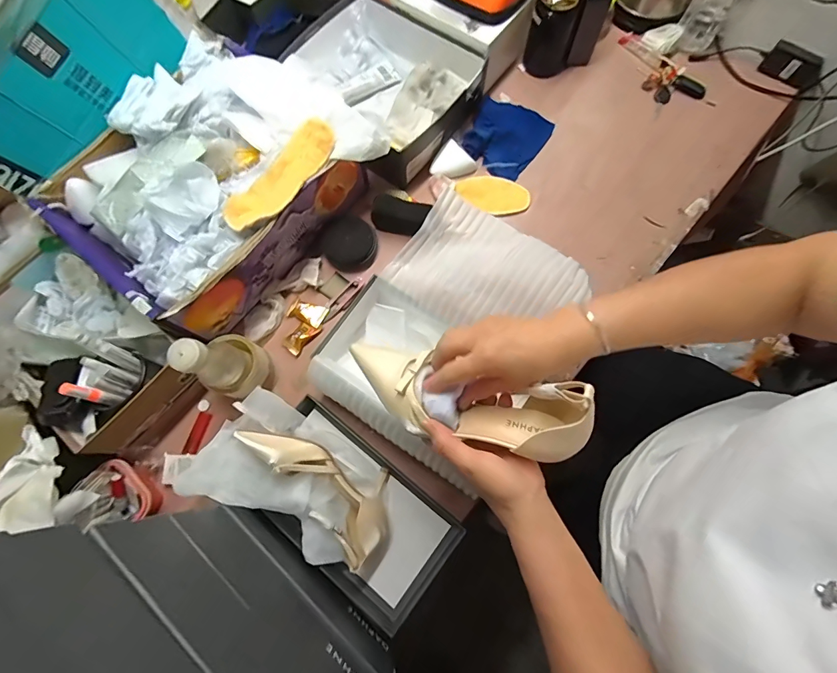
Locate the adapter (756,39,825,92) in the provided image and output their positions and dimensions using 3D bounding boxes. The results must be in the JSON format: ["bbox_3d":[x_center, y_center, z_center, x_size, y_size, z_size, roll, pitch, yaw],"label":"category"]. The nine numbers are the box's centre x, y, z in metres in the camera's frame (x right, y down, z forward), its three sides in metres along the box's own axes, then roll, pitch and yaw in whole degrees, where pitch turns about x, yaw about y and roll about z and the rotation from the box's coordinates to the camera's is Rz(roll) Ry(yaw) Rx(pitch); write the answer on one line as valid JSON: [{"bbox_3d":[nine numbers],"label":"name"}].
[{"bbox_3d":[0.705,-0.512,0.748,0.028,0.057,0.104,-43,77,-10],"label":"adapter"}]

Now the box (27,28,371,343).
[{"bbox_3d":[-0.325,-0.235,0.631,0.327,0.177,0.396,36,78,11],"label":"box"}]

